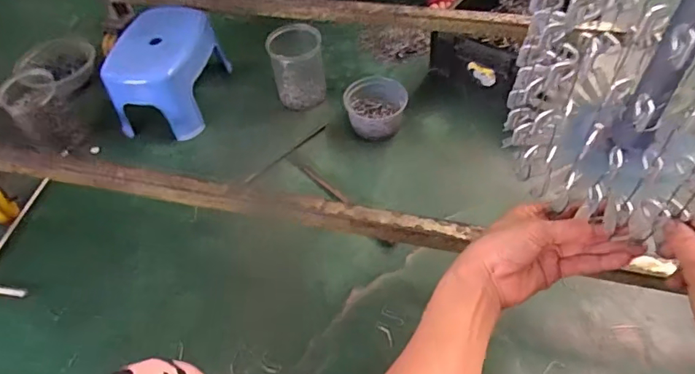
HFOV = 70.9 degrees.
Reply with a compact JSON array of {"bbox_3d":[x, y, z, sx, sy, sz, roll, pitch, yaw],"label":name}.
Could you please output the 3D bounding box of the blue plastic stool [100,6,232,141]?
[{"bbox_3d":[-0.363,-0.231,0.974,0.166,0.145,0.226,5,53,9],"label":"blue plastic stool"}]

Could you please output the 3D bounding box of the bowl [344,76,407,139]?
[{"bbox_3d":[0.056,-0.143,0.944,0.111,0.097,0.102,-2,53,3],"label":"bowl"}]

